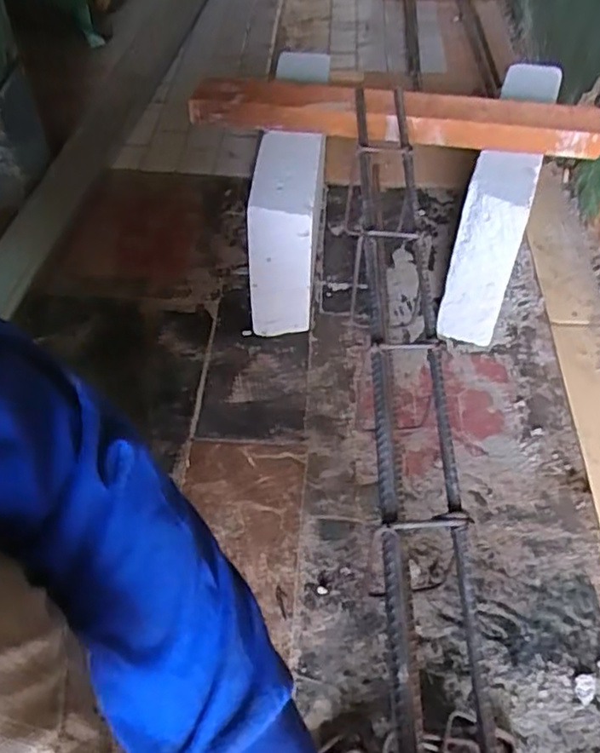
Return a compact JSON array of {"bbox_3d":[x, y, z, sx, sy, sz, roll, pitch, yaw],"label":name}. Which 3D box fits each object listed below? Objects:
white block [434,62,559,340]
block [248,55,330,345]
[{"bbox_3d":[0.269,-0.242,0.871,0.077,0.233,0.345,16,52,11],"label":"white block"},{"bbox_3d":[-0.012,-0.272,0.905,0.076,0.204,0.392,4,51,1],"label":"block"}]

